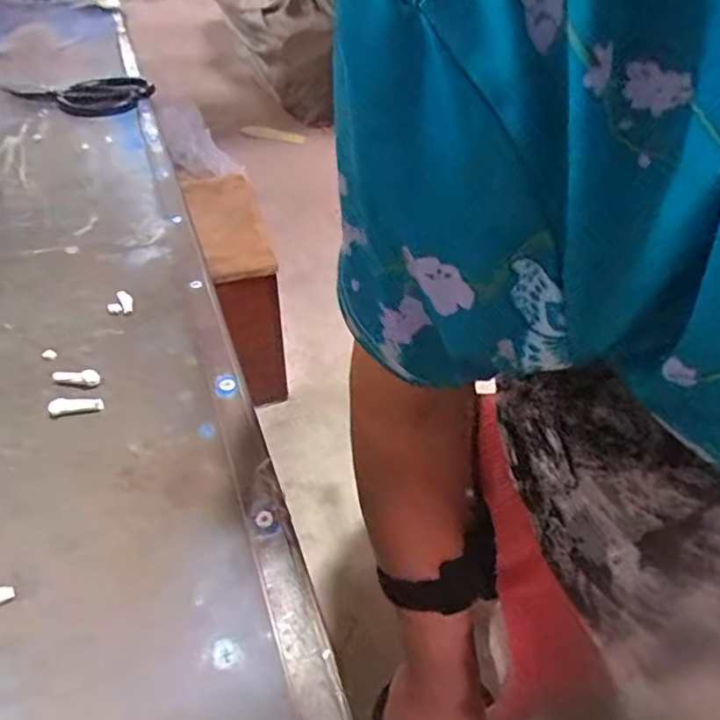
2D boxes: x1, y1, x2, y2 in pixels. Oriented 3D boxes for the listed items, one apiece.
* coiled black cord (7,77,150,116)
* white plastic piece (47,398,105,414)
[{"bbox_3d":[-0.305,-0.320,0.689,0.110,0.012,0.112,-24,46,-36],"label":"coiled black cord"},{"bbox_3d":[-0.144,0.023,0.290,0.026,0.007,0.006,0,36,-9],"label":"white plastic piece"}]

